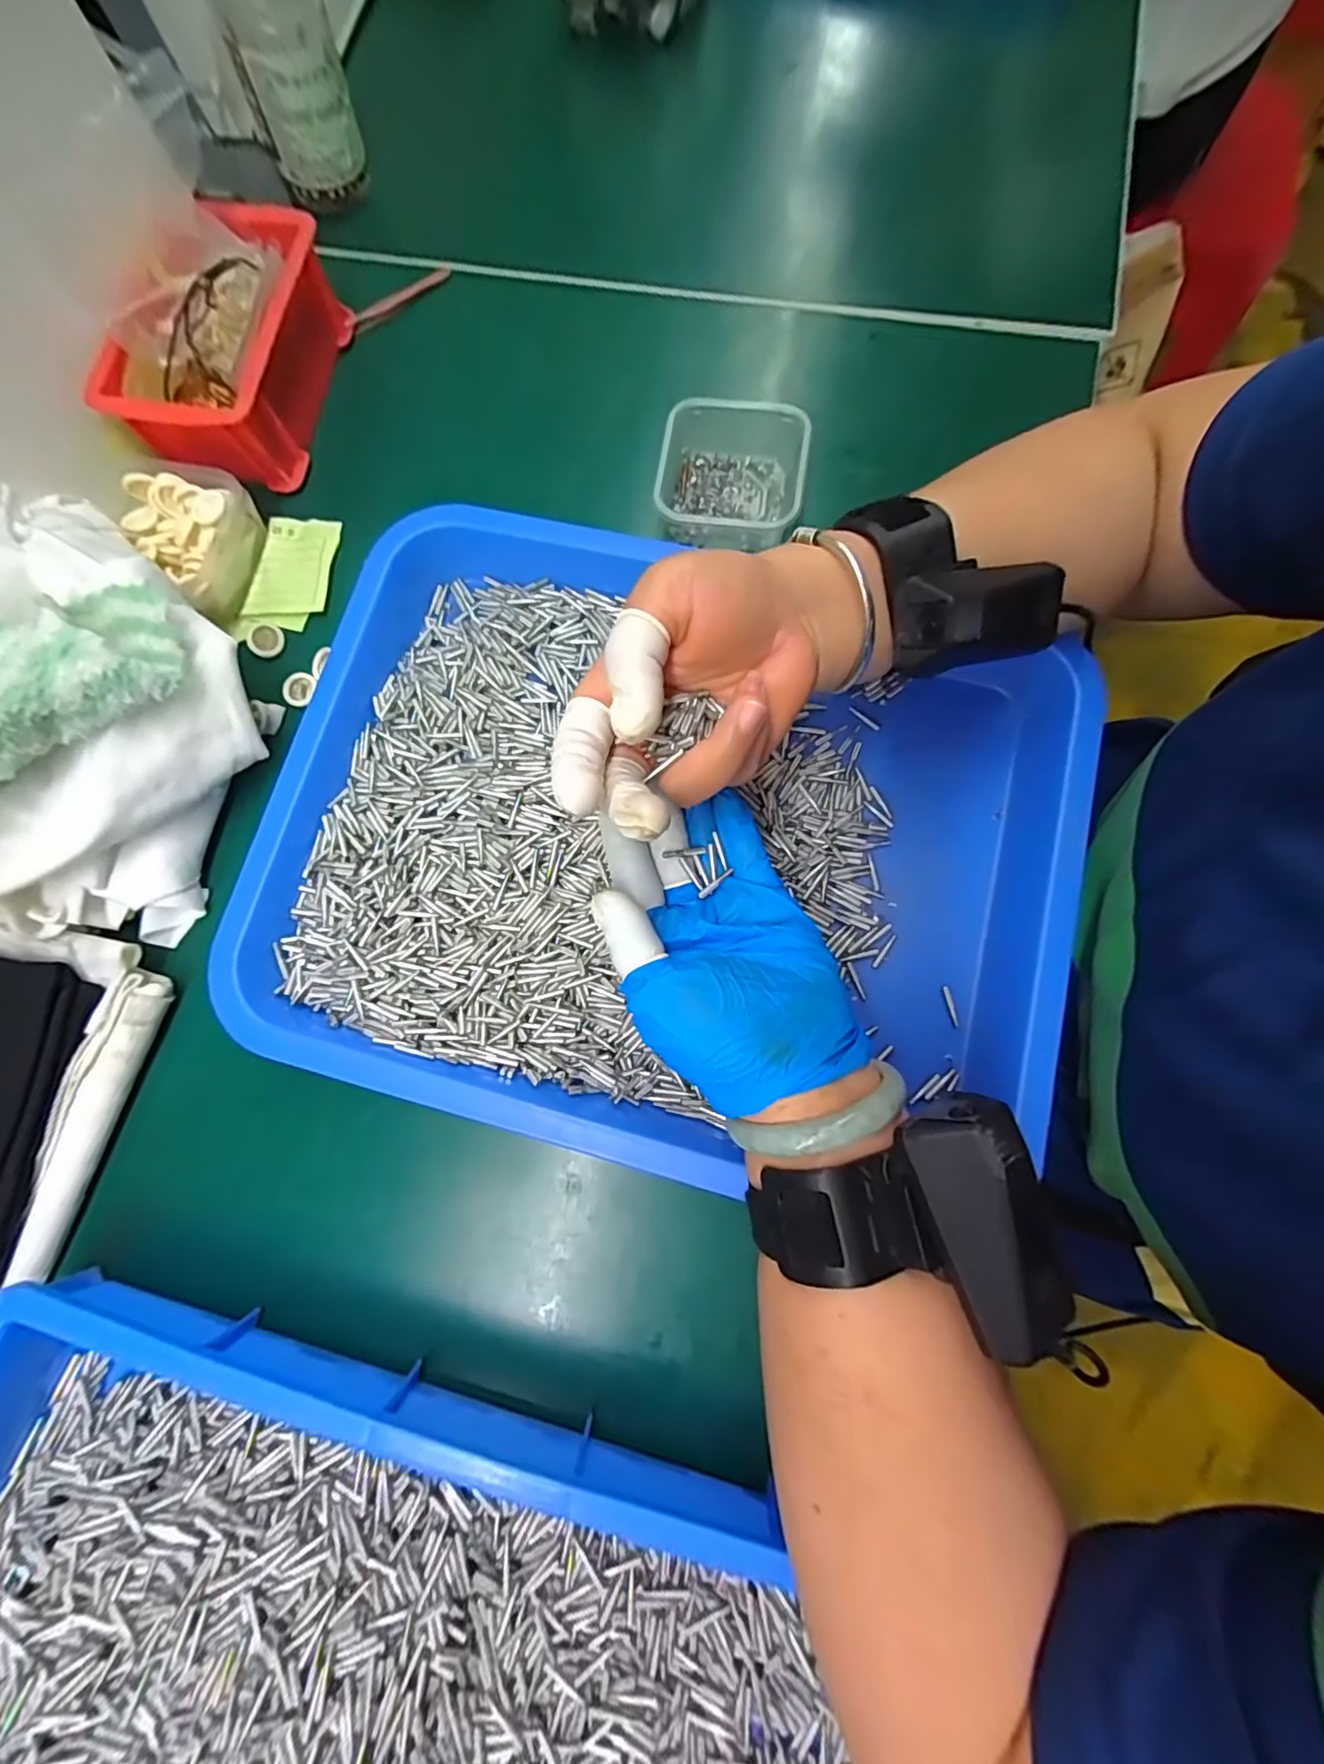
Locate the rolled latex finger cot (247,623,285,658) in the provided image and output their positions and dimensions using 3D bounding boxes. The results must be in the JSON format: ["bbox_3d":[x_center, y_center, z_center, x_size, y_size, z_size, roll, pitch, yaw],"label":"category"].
[{"bbox_3d":[-0.233,-0.142,0.346,0.019,0.004,0.022,-43,82,-9],"label":"rolled latex finger cot"}]

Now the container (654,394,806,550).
[{"bbox_3d":[0.037,-0.229,0.337,0.081,0.030,0.078,8,79,4],"label":"container"}]

